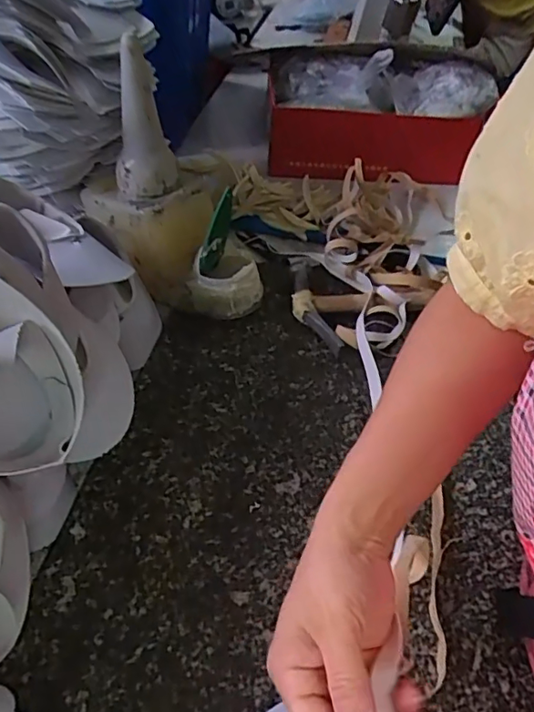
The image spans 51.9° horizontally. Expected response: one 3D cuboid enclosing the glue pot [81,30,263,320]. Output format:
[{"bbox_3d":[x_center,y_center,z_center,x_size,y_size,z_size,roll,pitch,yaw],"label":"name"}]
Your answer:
[{"bbox_3d":[-0.102,-0.169,0.582,0.219,0.224,0.114,29,51,23],"label":"glue pot"}]

